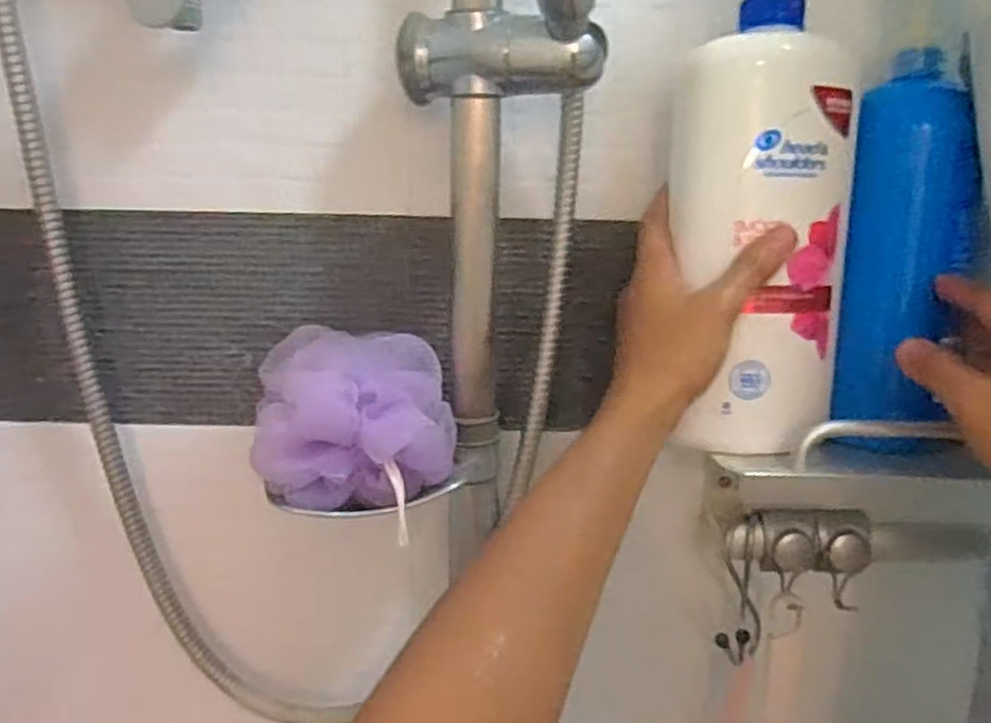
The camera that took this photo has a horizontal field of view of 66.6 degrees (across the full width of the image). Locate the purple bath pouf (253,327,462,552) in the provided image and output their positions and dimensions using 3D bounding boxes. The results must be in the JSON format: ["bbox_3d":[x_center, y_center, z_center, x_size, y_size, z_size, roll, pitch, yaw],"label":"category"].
[{"bbox_3d":[-0.085,0.031,0.450,0.108,0.088,0.090,-1,13,-14],"label":"purple bath pouf"}]

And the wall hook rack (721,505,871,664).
[{"bbox_3d":[0.184,0.140,0.474,0.084,0.095,0.028,1,12,-2],"label":"wall hook rack"}]

